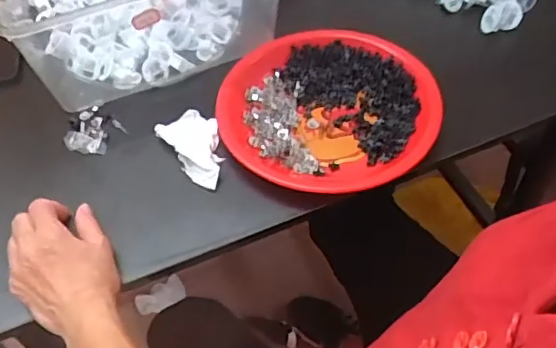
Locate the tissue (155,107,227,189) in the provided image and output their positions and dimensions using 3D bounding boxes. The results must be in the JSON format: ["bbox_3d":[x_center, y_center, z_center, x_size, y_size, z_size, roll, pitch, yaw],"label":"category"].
[{"bbox_3d":[-0.083,-0.030,0.612,0.058,0.016,0.102,-30,57,-19],"label":"tissue"}]

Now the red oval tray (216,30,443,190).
[{"bbox_3d":[0.053,-0.074,0.620,0.225,0.047,0.229,-29,57,-18],"label":"red oval tray"}]

